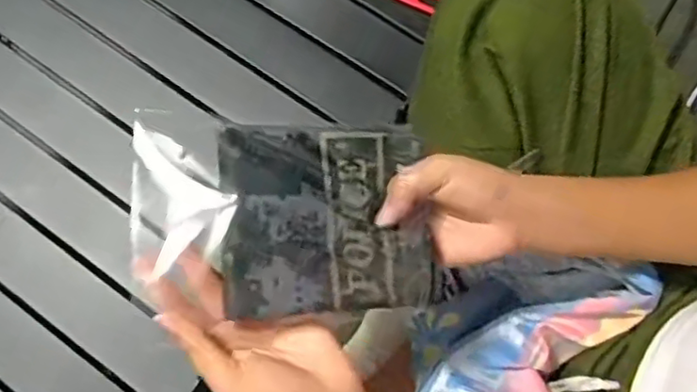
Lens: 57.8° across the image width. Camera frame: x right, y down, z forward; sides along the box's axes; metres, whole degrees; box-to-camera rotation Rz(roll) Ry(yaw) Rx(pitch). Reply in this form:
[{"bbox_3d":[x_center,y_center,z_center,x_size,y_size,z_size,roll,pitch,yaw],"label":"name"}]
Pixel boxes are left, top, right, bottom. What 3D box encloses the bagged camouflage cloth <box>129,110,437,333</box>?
[{"bbox_3d":[-0.041,0.011,0.390,0.180,0.031,0.119,2,73,0],"label":"bagged camouflage cloth"}]

